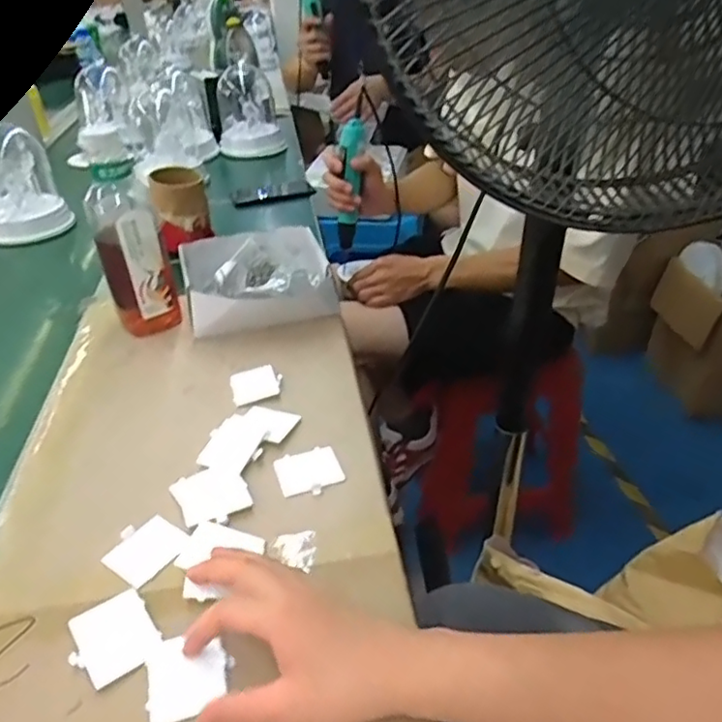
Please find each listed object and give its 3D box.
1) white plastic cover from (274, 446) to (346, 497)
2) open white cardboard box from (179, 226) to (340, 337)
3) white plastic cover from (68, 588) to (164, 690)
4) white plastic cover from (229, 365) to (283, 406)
[{"bbox_3d":[-0.049,0.102,0.568,0.057,0.004,0.058,-13,35,-16],"label":"white plastic cover"},{"bbox_3d":[-0.141,-0.122,0.841,0.196,0.051,0.211,-11,35,-13],"label":"open white cardboard box"},{"bbox_3d":[-0.172,0.192,0.426,0.053,0.006,0.059,-25,40,-30],"label":"white plastic cover"},{"bbox_3d":[-0.116,0.025,0.681,0.055,0.007,0.054,-13,35,-16],"label":"white plastic cover"}]

